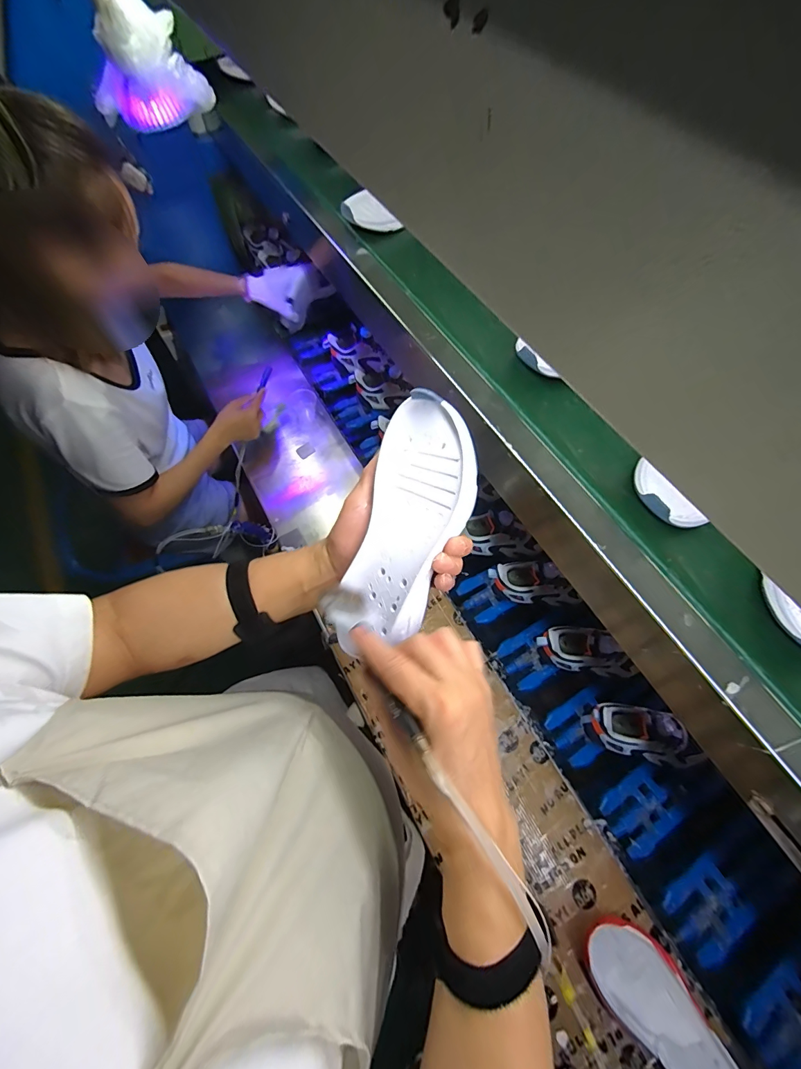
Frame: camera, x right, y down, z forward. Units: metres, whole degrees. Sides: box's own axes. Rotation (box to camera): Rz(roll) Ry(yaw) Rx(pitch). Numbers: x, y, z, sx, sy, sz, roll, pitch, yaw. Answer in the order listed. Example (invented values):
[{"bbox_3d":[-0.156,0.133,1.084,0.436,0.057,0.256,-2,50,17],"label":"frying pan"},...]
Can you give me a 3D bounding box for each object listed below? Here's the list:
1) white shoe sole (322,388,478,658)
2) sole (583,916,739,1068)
[{"bbox_3d":[0.004,-0.006,0.327,0.086,0.028,0.208,21,96,11],"label":"white shoe sole"},{"bbox_3d":[0.342,0.616,0.483,0.098,0.051,0.256,-36,68,-15],"label":"sole"}]

